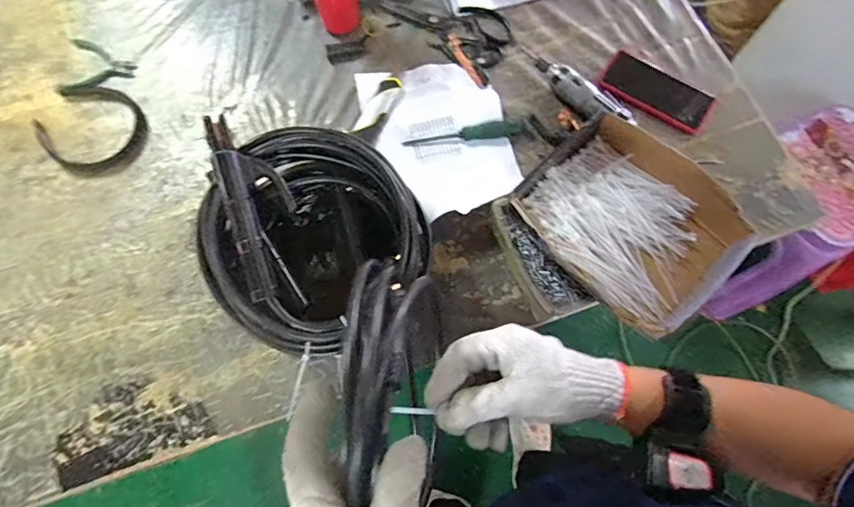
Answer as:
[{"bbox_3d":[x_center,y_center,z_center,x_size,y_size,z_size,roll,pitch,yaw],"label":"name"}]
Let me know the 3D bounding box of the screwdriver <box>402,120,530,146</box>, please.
[{"bbox_3d":[0.057,-0.181,0.731,0.182,0.031,0.025,-4,73,0],"label":"screwdriver"}]

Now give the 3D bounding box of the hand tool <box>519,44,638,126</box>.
[{"bbox_3d":[0.223,-0.247,0.744,0.209,0.041,0.046,32,76,10],"label":"hand tool"}]

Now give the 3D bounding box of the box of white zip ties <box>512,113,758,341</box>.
[{"bbox_3d":[0.252,-0.039,0.610,0.253,0.055,0.208,44,79,12],"label":"box of white zip ties"}]

